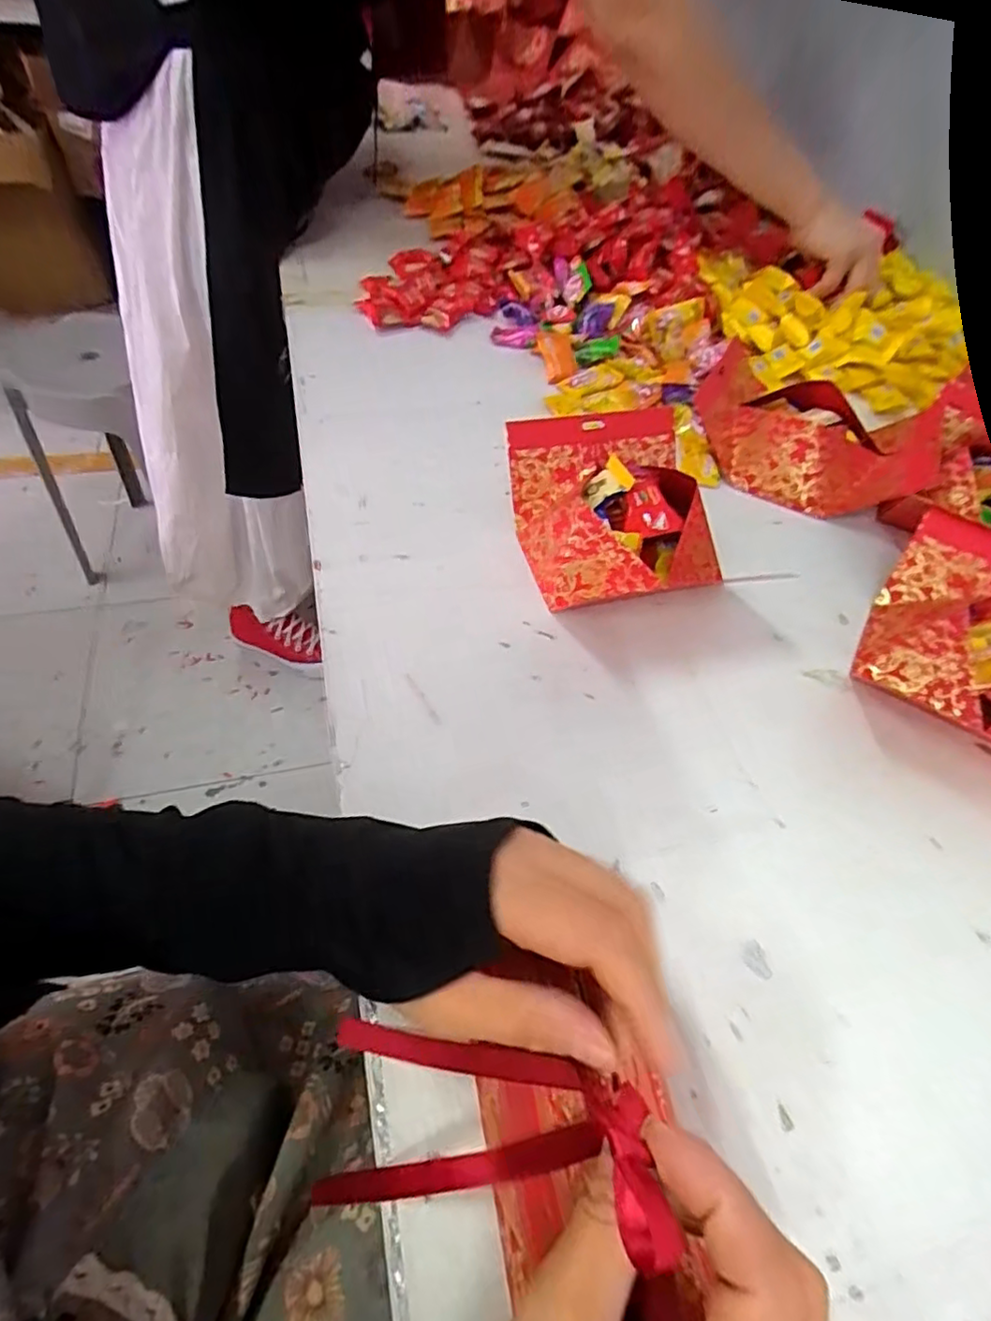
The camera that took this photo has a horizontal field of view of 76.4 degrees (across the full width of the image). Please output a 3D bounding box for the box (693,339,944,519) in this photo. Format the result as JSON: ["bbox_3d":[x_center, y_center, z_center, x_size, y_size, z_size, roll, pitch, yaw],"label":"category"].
[{"bbox_3d":[0.255,-0.183,0.508,0.181,0.050,0.130,26,56,14],"label":"box"}]

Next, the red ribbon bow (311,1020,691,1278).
[{"bbox_3d":[-0.010,0.163,0.214,0.031,0.157,0.056,38,47,-30],"label":"red ribbon bow"}]

